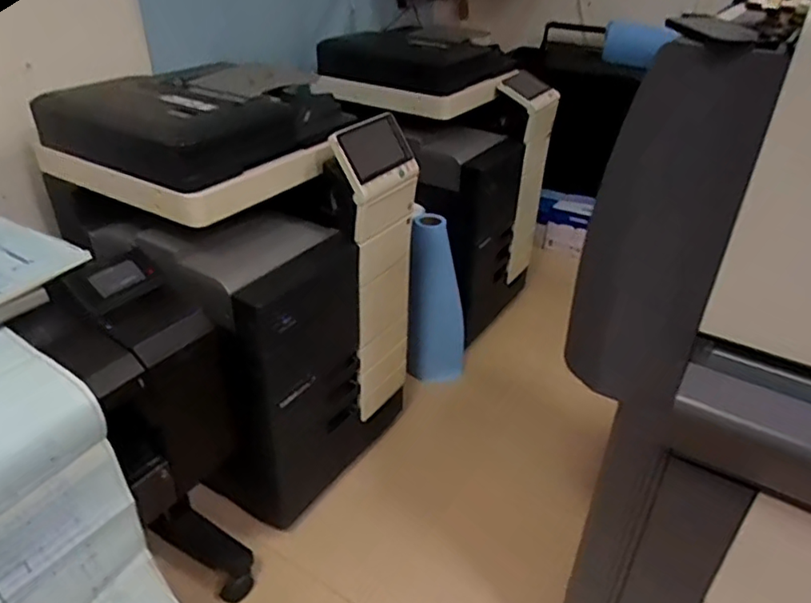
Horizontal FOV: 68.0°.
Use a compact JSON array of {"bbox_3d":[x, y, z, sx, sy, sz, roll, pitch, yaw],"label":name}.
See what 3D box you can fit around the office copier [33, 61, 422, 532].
[{"bbox_3d":[-0.451,-0.073,1.797,0.726,1.063,0.705,22,37,30],"label":"office copier"}]

